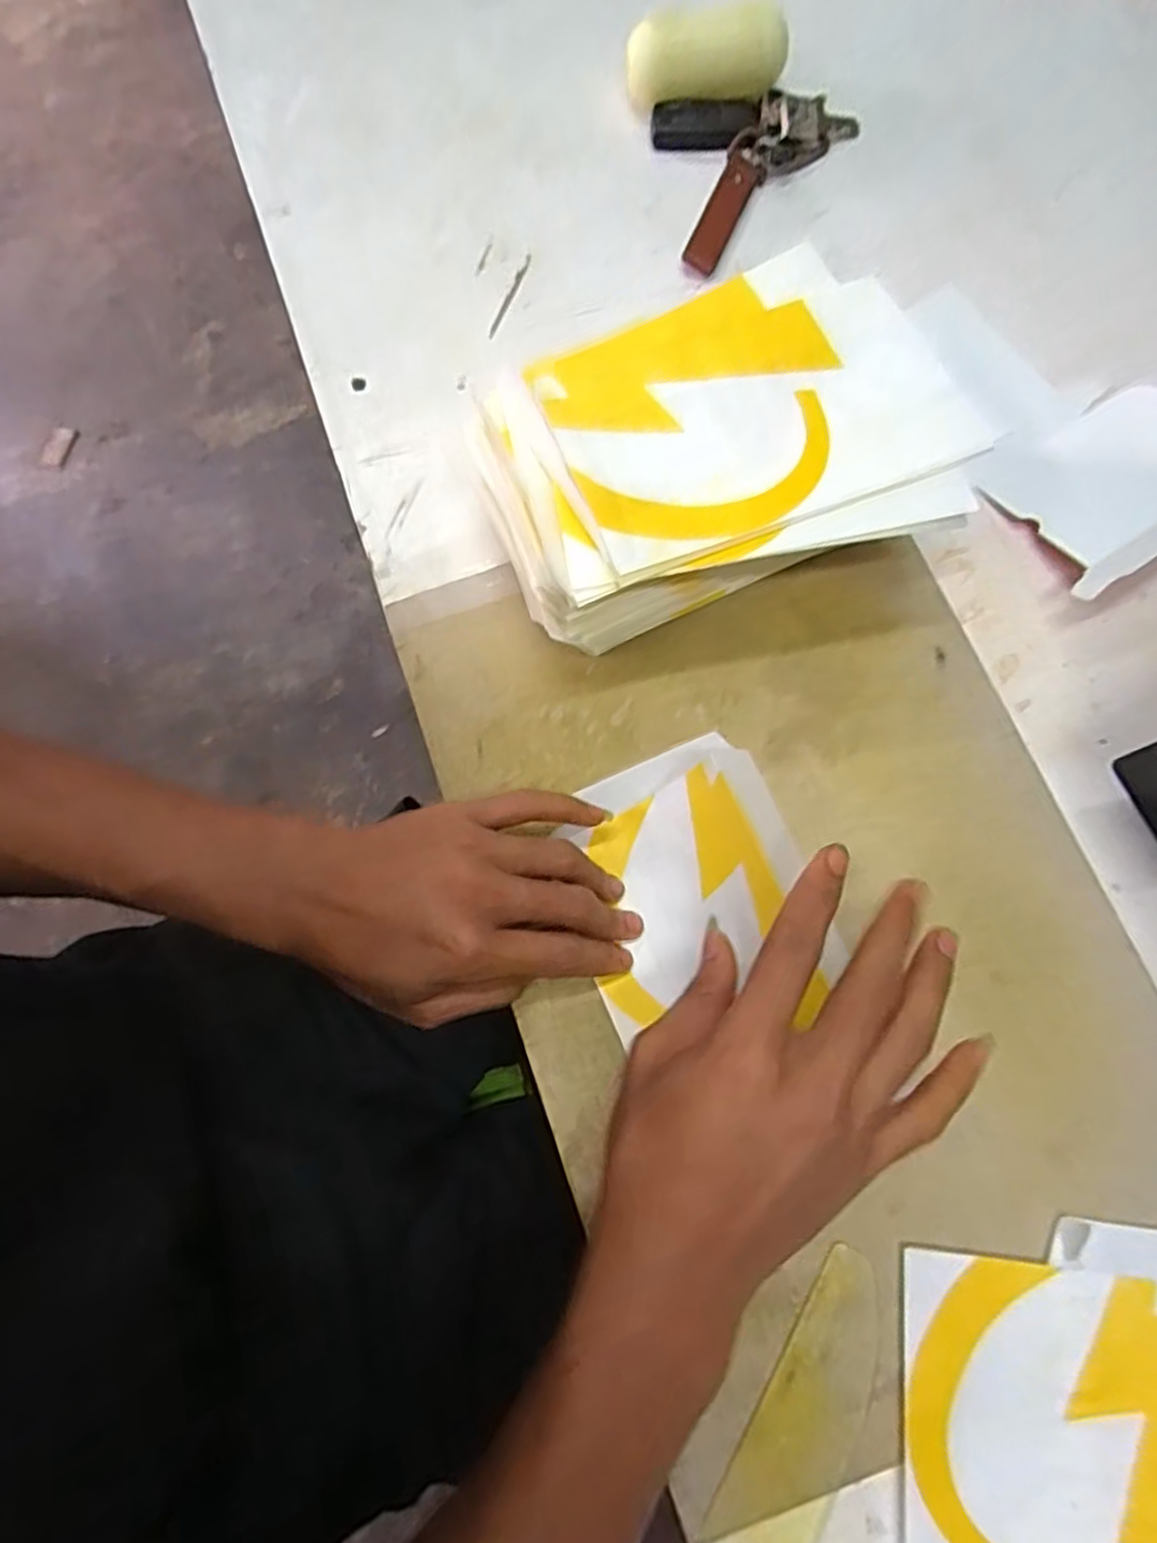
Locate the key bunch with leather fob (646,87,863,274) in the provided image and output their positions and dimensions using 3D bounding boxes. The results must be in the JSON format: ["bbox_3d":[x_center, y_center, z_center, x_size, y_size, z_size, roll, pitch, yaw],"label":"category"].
[{"bbox_3d":[0.113,-0.362,0.440,0.116,0.018,0.103,-11,77,-1],"label":"key bunch with leather fob"}]

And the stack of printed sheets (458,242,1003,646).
[{"bbox_3d":[0.061,-0.151,0.365,0.204,0.082,0.149,-12,77,-1],"label":"stack of printed sheets"}]

